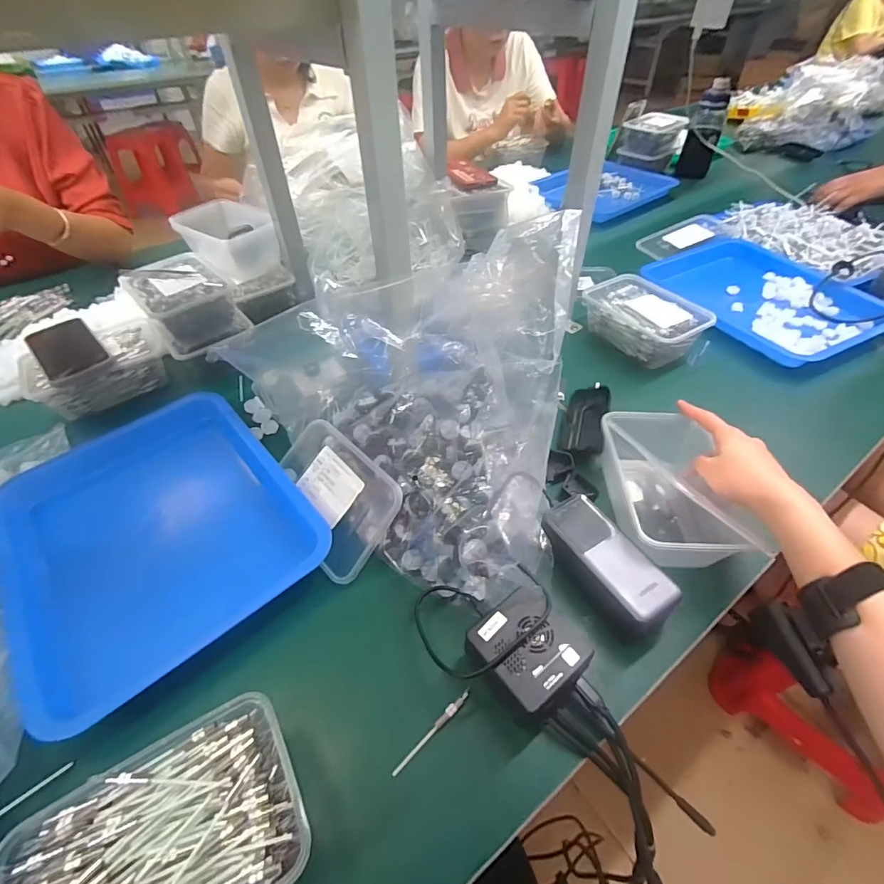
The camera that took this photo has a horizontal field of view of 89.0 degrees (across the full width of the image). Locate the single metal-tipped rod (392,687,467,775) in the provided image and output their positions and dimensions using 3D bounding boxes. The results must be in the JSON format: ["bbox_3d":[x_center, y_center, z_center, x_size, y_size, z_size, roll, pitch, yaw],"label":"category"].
[{"bbox_3d":[-0.006,0.231,0.359,0.008,0.006,0.082,35,57,29],"label":"single metal-tipped rod"}]

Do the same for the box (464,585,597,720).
[{"bbox_3d":[0.068,0.177,0.372,0.080,0.047,0.078,-32,54,-25],"label":"box"}]

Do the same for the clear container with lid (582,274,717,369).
[{"bbox_3d":[0.310,-0.189,0.691,0.116,0.055,0.167,-25,51,-20],"label":"clear container with lid"}]

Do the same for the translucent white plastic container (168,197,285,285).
[{"bbox_3d":[-0.371,-0.352,0.784,0.162,0.070,0.130,34,56,29],"label":"translucent white plastic container"}]

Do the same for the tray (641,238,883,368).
[{"bbox_3d":[0.547,-0.258,0.778,0.269,0.028,0.341,-21,50,-17],"label":"tray"}]

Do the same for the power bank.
[{"bbox_3d":[0.154,0.117,0.423,0.057,0.048,0.126,-24,51,-19],"label":"power bank"}]

